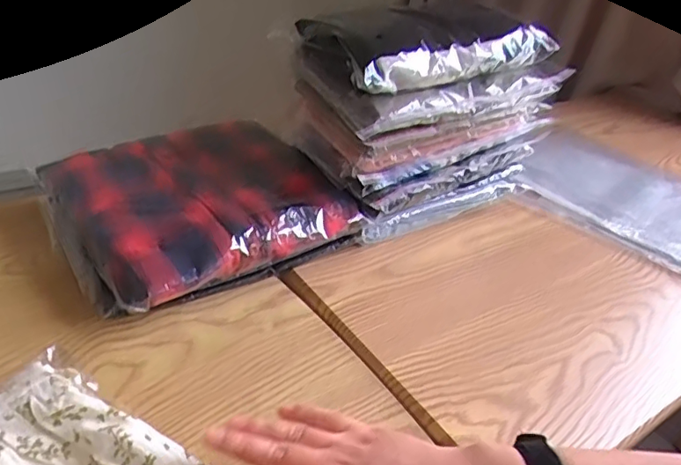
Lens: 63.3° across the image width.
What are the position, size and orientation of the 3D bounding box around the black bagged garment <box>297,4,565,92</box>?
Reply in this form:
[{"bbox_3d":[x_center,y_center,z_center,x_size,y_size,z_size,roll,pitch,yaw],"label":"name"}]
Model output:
[{"bbox_3d":[0.097,-0.219,0.624,0.264,0.058,0.153,-13,38,-29],"label":"black bagged garment"}]

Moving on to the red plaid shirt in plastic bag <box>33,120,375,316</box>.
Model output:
[{"bbox_3d":[-0.151,-0.028,0.602,0.270,0.075,0.233,-20,43,-37],"label":"red plaid shirt in plastic bag"}]

